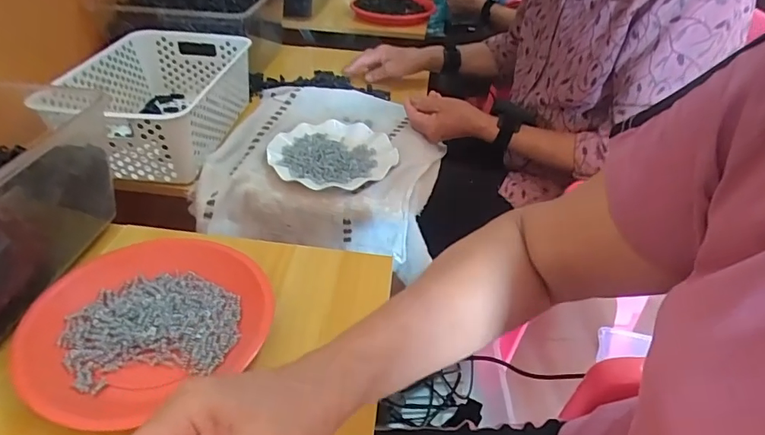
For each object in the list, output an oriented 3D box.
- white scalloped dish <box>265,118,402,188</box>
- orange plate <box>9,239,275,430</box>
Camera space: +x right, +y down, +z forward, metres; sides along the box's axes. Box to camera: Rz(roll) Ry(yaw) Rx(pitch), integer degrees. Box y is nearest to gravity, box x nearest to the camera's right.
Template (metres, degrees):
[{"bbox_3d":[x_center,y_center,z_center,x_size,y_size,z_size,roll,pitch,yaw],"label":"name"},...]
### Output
[{"bbox_3d":[-0.075,-0.101,0.707,0.180,0.025,0.179,3,38,-2],"label":"white scalloped dish"},{"bbox_3d":[-0.201,0.085,0.415,0.193,0.020,0.166,-28,49,-34],"label":"orange plate"}]

